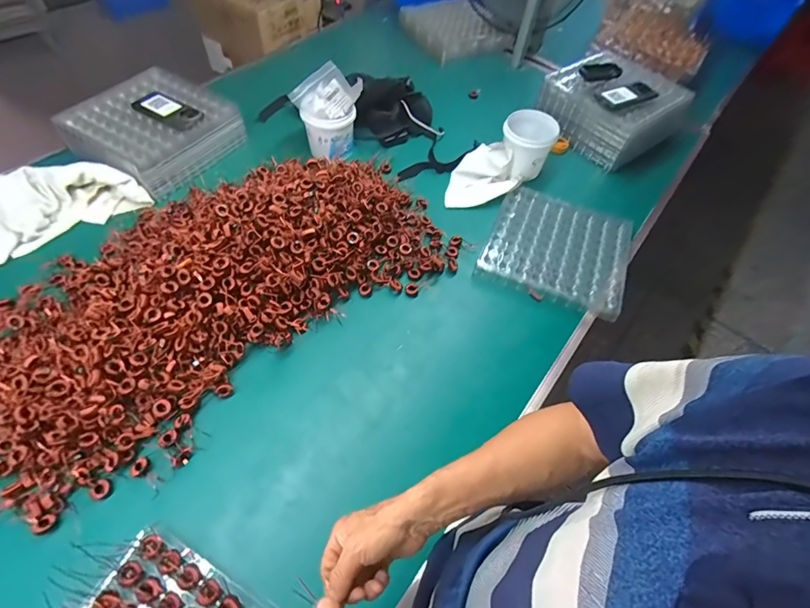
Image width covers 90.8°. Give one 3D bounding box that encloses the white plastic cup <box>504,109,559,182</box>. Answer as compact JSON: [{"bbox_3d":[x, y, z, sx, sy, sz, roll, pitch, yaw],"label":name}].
[{"bbox_3d":[0.300,-0.383,0.960,0.108,0.126,0.103,2,57,-3],"label":"white plastic cup"}]

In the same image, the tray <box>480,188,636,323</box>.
[{"bbox_3d":[0.341,-0.135,0.874,0.287,0.022,0.278,22,58,10],"label":"tray"}]

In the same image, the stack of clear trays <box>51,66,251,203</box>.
[{"bbox_3d":[-0.614,-0.431,0.973,0.317,0.093,0.318,31,60,15],"label":"stack of clear trays"}]

